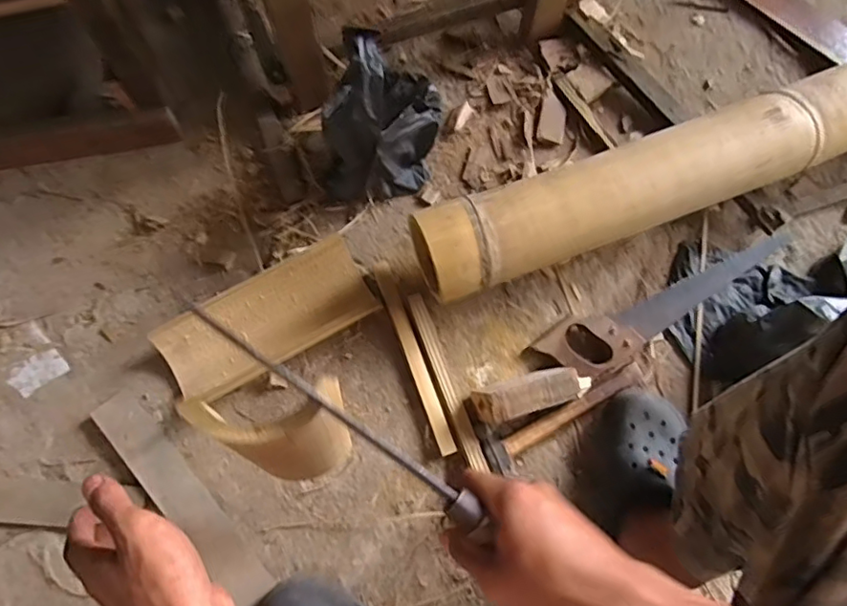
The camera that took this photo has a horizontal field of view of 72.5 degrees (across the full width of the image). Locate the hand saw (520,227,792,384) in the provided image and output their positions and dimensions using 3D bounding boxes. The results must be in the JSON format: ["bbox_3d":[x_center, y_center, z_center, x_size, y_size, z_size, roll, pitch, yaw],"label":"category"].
[{"bbox_3d":[0.350,-0.010,0.818,0.426,0.030,0.086,-29,73,-9],"label":"hand saw"}]

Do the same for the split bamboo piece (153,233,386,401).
[{"bbox_3d":[-0.208,0.020,0.770,0.274,0.039,0.111,-30,73,-10],"label":"split bamboo piece"}]

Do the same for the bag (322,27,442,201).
[{"bbox_3d":[-0.050,-0.243,0.748,0.107,0.252,0.180,37,75,12],"label":"bag"}]

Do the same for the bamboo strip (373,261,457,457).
[{"bbox_3d":[-0.015,0.066,0.766,0.023,0.012,0.274,-19,71,-6],"label":"bamboo strip"}]

